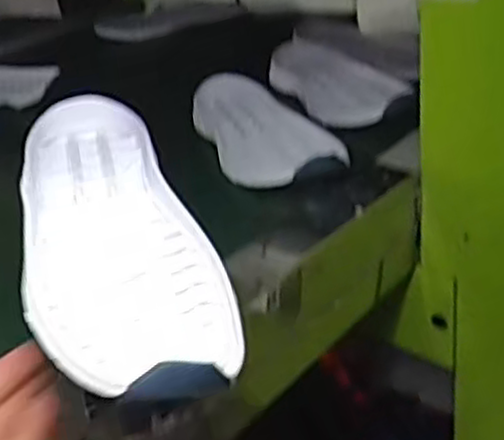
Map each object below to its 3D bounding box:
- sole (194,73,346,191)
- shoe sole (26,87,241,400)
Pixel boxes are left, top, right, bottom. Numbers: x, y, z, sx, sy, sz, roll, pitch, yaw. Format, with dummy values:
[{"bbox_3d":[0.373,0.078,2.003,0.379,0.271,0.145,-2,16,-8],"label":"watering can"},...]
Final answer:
[{"bbox_3d":[0.002,-0.079,0.649,0.080,0.034,0.237,-12,26,-18],"label":"sole"},{"bbox_3d":[-0.070,0.003,0.371,0.083,0.039,0.222,-15,32,-16],"label":"shoe sole"}]

